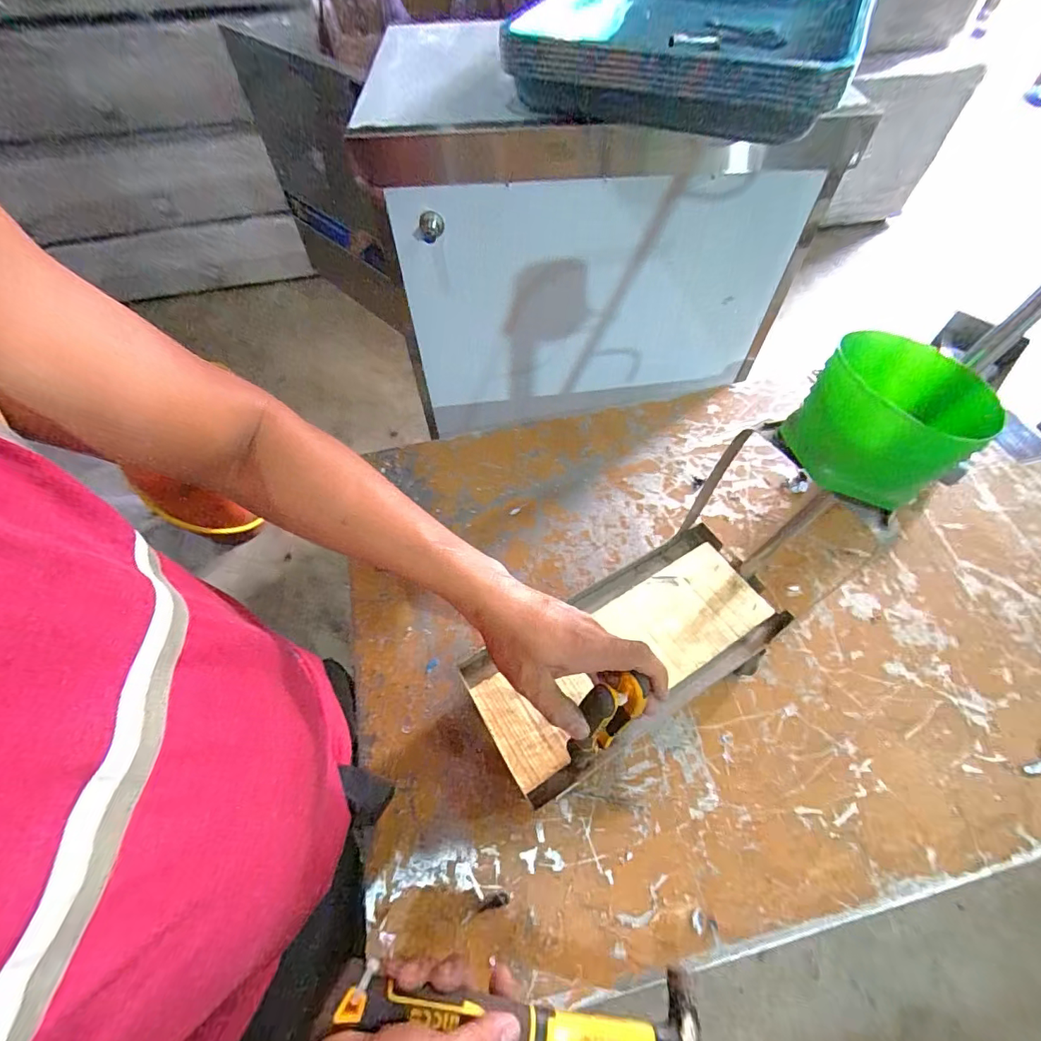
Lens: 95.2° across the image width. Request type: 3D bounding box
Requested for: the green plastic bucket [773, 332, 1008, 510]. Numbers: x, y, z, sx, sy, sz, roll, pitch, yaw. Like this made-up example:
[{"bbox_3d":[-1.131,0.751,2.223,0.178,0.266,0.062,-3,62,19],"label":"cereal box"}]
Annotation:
[{"bbox_3d":[0.282,-0.079,0.370,0.105,0.070,0.115,-40,65,-20],"label":"green plastic bucket"}]

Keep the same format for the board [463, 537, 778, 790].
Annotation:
[{"bbox_3d":[0.126,0.152,0.553,0.357,0.018,0.117,-29,62,-15],"label":"board"}]

